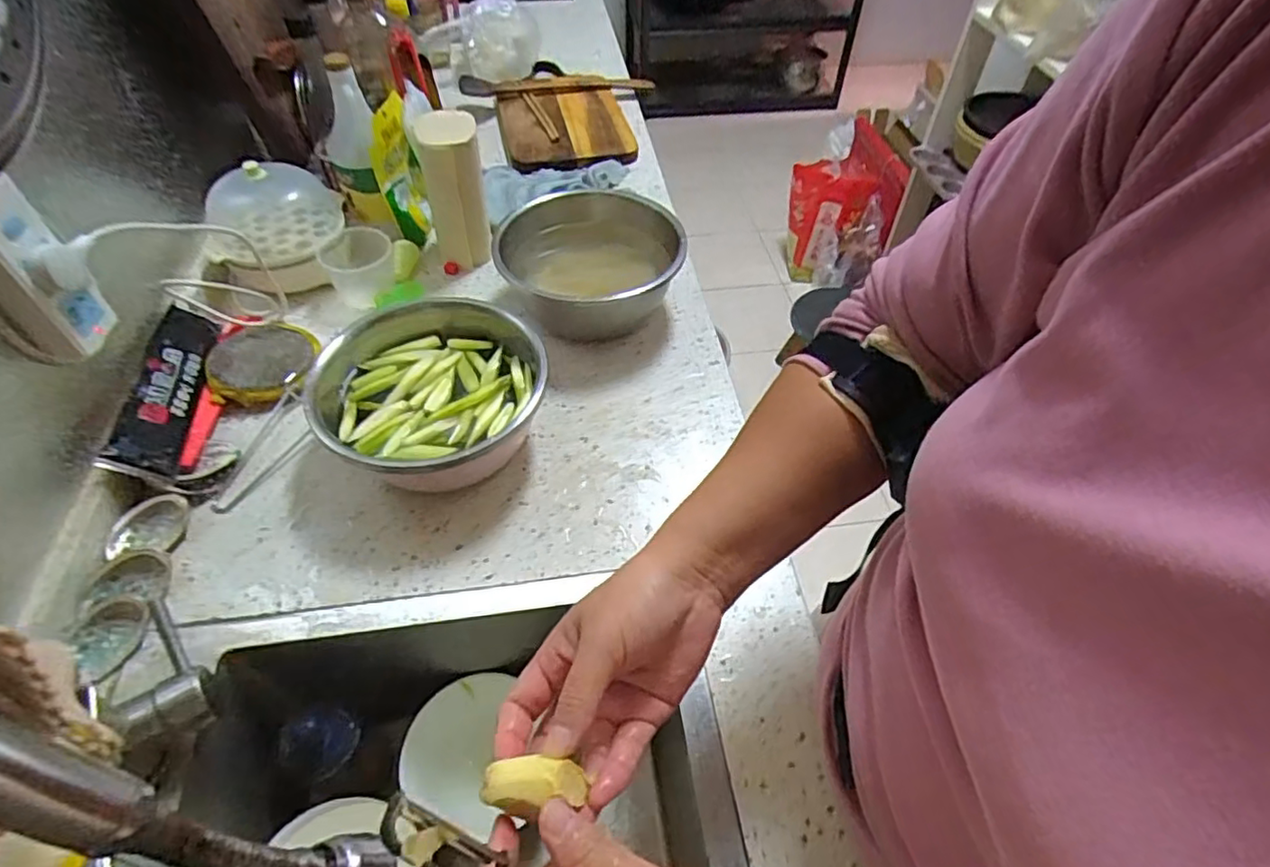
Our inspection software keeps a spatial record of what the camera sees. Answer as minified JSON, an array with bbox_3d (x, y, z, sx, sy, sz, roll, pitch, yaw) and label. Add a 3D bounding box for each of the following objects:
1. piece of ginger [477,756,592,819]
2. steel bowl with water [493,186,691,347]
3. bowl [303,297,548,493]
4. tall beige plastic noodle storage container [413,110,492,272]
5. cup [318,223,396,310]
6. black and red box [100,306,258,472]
[{"bbox_3d":[-0.044,0.154,0.277,0.043,0.018,0.021,-2,51,-5],"label":"piece of ginger"},{"bbox_3d":[-0.051,-0.199,0.739,0.205,0.091,0.201,1,51,-2],"label":"steel bowl with water"},{"bbox_3d":[-0.188,-0.030,0.609,0.199,0.092,0.199,0,50,0],"label":"bowl"},{"bbox_3d":[-0.216,-0.294,0.777,0.073,0.166,0.084,-12,52,-13],"label":"tall beige plastic noodle storage container"},{"bbox_3d":[-0.326,-0.197,0.757,0.076,0.069,0.063,-15,53,-15],"label":"cup"},{"bbox_3d":[-0.458,-0.056,0.647,0.032,0.075,0.253,-40,44,23],"label":"black and red box"}]

